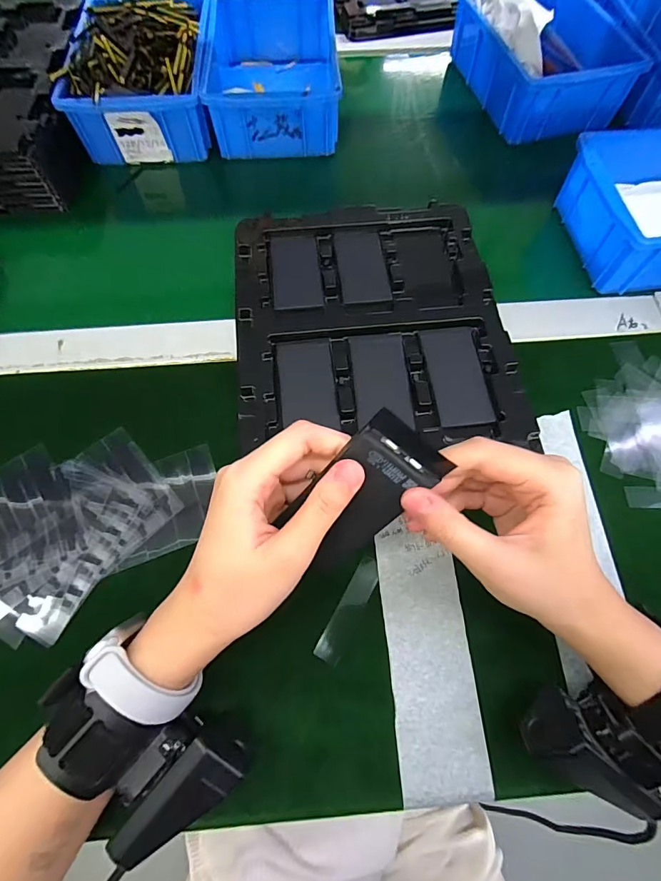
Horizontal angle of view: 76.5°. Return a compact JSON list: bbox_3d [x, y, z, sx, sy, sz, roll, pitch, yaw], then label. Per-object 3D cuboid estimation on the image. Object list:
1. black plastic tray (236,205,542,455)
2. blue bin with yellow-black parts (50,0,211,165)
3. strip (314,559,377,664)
[{"bbox_3d":[0.031,-0.110,0.358,0.218,0.009,0.250,-5,68,-3],"label":"black plastic tray"},{"bbox_3d":[-0.197,-0.398,0.452,0.138,0.079,0.199,-2,68,-2],"label":"blue bin with yellow-black parts"},{"bbox_3d":[0.013,0.110,0.273,0.016,0.004,0.068,27,70,10],"label":"strip"}]

